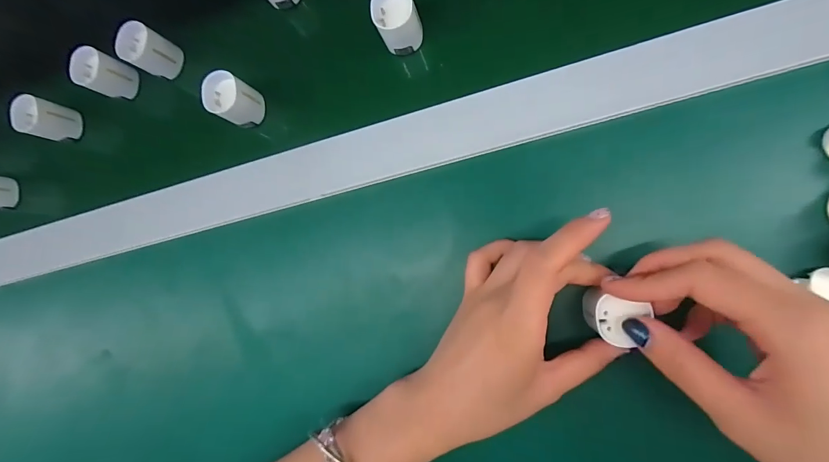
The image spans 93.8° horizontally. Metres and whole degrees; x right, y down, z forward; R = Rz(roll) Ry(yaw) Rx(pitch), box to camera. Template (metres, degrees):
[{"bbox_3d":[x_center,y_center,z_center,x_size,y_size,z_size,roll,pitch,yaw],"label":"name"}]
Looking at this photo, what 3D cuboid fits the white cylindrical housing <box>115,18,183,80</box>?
[{"bbox_3d":[-0.209,-0.141,0.306,0.029,0.034,0.030,0,88,8],"label":"white cylindrical housing"}]

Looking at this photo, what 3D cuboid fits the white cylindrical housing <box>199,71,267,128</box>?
[{"bbox_3d":[-0.136,-0.097,0.292,0.029,0.037,0.030,0,88,8],"label":"white cylindrical housing"}]

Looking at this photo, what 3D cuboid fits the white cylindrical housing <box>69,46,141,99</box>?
[{"bbox_3d":[-0.255,-0.129,0.321,0.026,0.038,0.031,20,91,8],"label":"white cylindrical housing"}]

